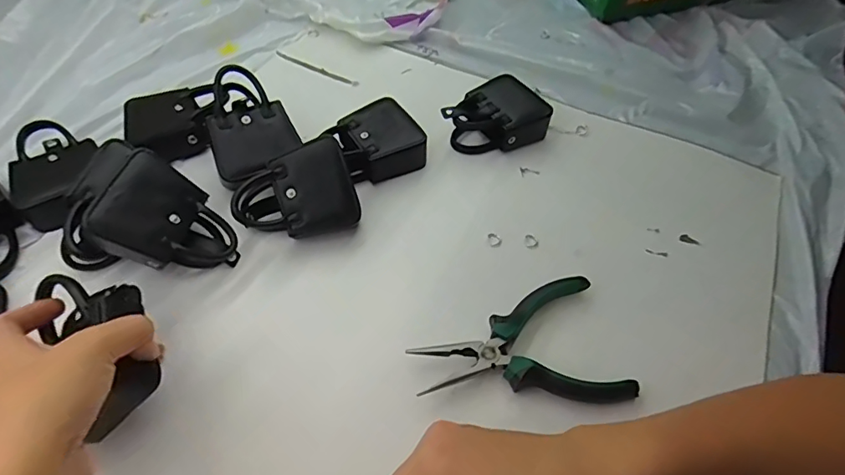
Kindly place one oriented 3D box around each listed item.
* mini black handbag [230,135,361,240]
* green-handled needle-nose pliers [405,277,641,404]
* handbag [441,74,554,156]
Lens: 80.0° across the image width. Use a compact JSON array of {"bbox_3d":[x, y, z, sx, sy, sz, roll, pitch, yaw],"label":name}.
[{"bbox_3d":[-0.106,-0.037,0.421,0.097,0.043,0.079,-14,95,-5],"label":"mini black handbag"},{"bbox_3d":[0.069,0.082,0.367,0.147,0.027,0.094,-7,54,-10],"label":"green-handled needle-nose pliers"},{"bbox_3d":[0.073,-0.118,0.509,0.101,0.037,0.074,-30,61,-24],"label":"handbag"}]

